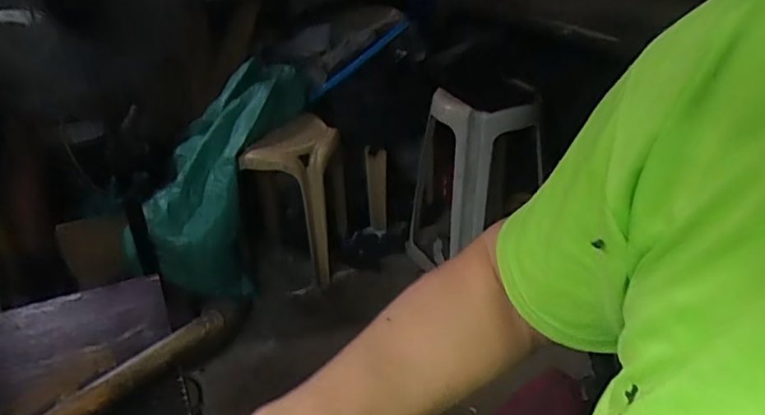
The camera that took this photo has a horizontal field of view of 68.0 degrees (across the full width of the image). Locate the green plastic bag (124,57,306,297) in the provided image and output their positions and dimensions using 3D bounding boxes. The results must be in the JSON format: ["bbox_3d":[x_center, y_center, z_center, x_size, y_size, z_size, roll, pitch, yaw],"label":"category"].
[{"bbox_3d":[-0.486,-0.121,1.673,0.313,0.710,0.305,18,-7,30],"label":"green plastic bag"}]

